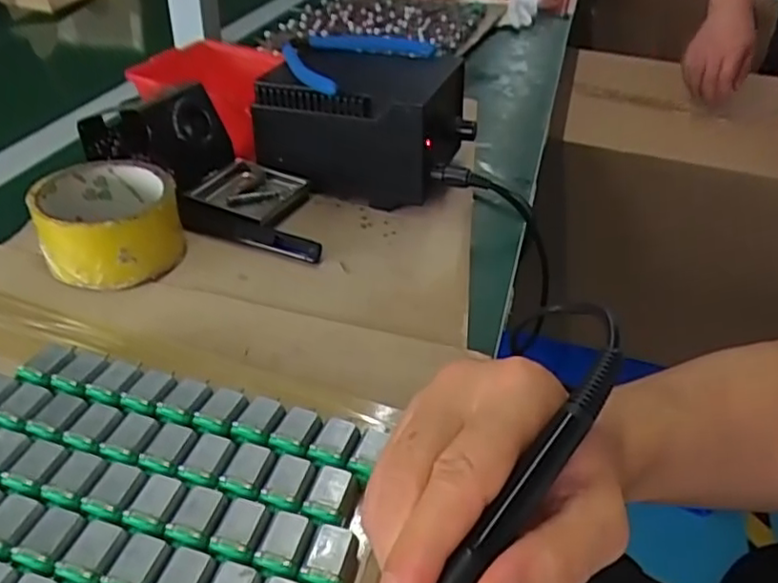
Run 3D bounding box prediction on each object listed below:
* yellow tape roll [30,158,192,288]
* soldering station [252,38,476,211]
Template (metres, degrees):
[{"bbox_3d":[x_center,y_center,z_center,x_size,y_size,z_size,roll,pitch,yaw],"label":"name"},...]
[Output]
[{"bbox_3d":[-0.179,-0.046,0.417,0.084,0.047,0.085,4,38,-3],"label":"yellow tape roll"},{"bbox_3d":[-0.018,-0.136,0.514,0.152,0.091,0.102,11,38,6],"label":"soldering station"}]

